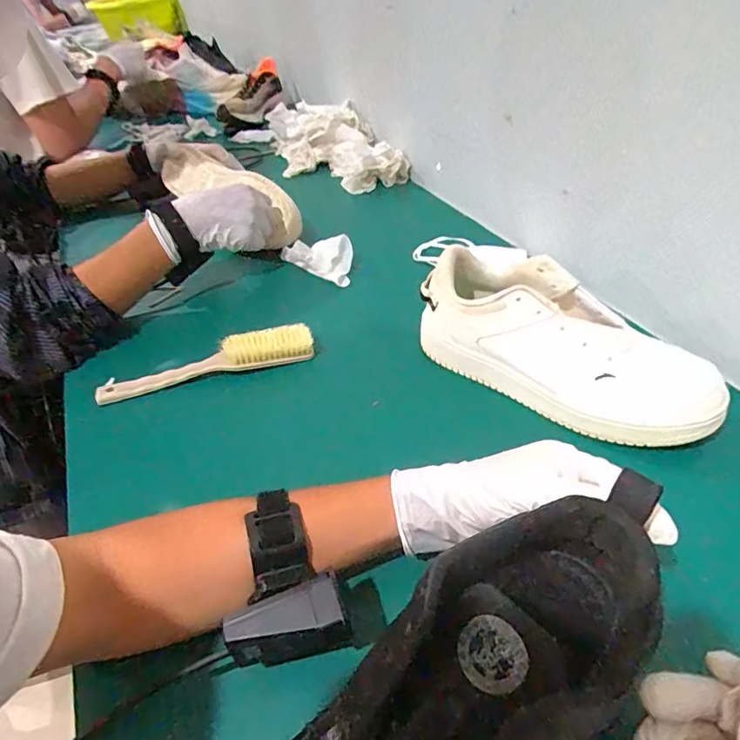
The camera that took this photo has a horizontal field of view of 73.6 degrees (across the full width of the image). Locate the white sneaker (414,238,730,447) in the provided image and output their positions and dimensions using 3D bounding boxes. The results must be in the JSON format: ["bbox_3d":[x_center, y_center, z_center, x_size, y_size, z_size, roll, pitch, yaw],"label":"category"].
[{"bbox_3d":[0.176,-0.032,0.457,0.265,0.106,0.088,29,51,31],"label":"white sneaker"}]

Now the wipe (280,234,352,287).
[{"bbox_3d":[-0.074,-0.144,0.666,0.096,0.065,0.029,-1,5,9],"label":"wipe"}]

